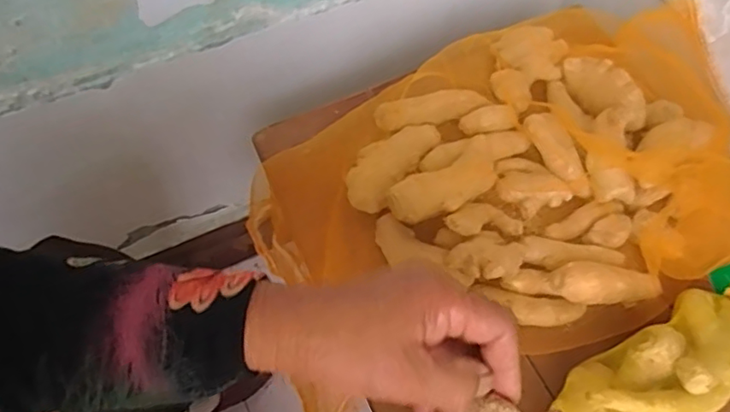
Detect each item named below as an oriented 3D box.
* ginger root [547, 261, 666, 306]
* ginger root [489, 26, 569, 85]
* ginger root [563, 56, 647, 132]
[{"bbox_3d":[0.172,0.055,0.412,0.079,0.028,0.026,6,61,-15],"label":"ginger root"},{"bbox_3d":[0.151,-0.142,0.526,0.062,0.021,0.049,23,65,13],"label":"ginger root"},{"bbox_3d":[0.197,-0.094,0.481,0.029,0.037,0.081,-28,51,-13],"label":"ginger root"}]

